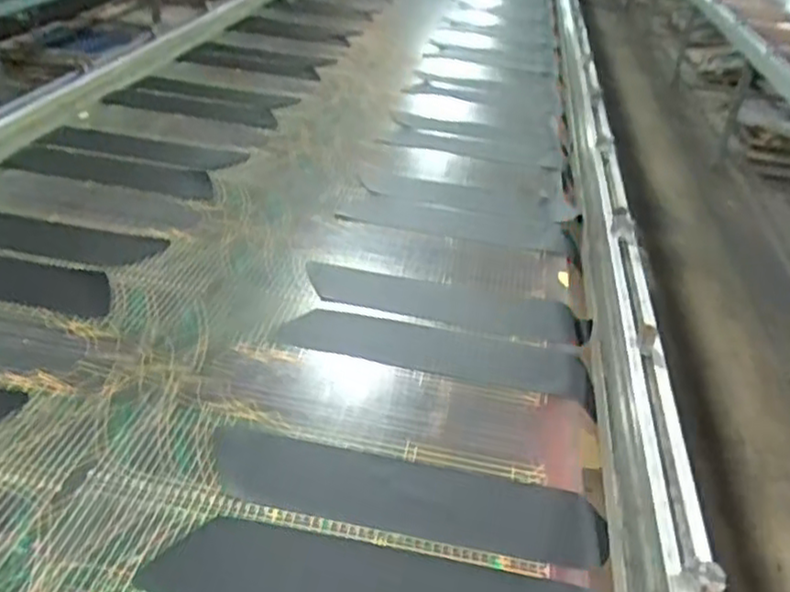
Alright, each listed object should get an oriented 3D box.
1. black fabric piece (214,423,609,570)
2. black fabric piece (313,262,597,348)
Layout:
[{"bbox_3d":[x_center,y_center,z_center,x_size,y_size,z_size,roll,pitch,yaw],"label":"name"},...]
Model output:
[{"bbox_3d":[0.012,0.207,0.773,0.434,0.013,0.111,9,34,8],"label":"black fabric piece"},{"bbox_3d":[0.079,0.004,1.093,0.437,0.011,0.120,7,34,5],"label":"black fabric piece"}]

